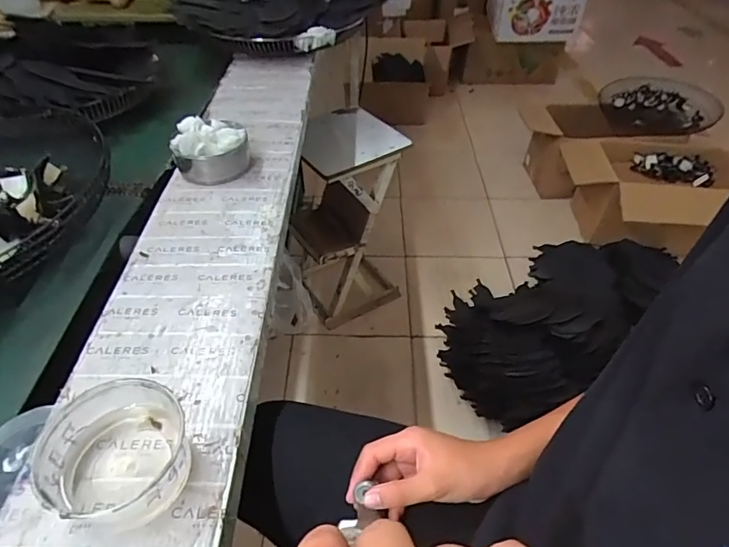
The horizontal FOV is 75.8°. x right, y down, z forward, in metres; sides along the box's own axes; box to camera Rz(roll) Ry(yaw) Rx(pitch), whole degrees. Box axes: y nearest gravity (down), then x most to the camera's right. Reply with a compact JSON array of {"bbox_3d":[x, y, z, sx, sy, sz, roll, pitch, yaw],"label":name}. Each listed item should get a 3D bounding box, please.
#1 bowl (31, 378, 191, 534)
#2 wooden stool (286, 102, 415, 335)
[{"bbox_3d":[-0.216,0.156,0.412,0.105,0.064,0.106,1,45,-1],"label":"bowl"},{"bbox_3d":[-0.068,-0.180,1.550,0.317,0.623,0.333,-18,48,-18],"label":"wooden stool"}]

